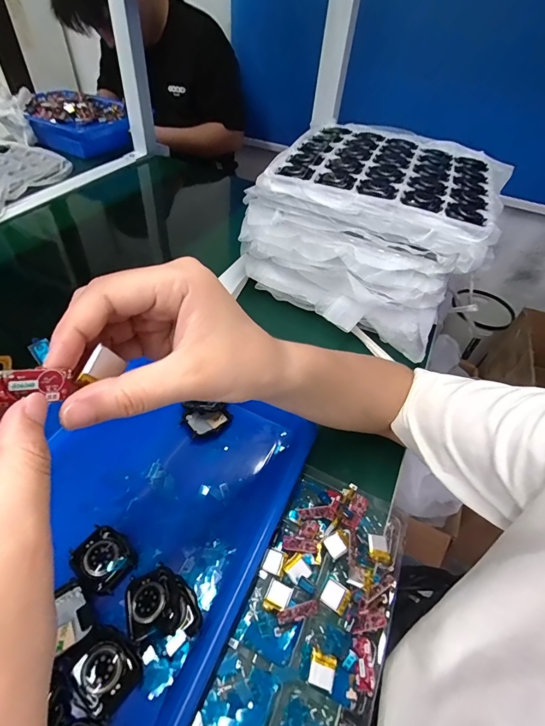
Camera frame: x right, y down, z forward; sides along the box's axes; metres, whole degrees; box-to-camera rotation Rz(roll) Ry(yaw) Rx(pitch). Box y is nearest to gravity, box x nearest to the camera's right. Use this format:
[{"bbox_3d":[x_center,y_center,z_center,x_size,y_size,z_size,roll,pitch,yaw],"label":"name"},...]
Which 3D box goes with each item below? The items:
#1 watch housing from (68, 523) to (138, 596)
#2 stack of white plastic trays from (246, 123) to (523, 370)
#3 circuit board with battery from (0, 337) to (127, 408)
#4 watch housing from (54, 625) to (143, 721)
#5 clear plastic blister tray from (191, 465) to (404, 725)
[{"bbox_3d":[-0.131,0.151,0.286,0.045,0.011,0.037,29,51,19],"label":"watch housing"},{"bbox_3d":[0.144,-0.196,0.524,0.291,0.154,0.285,28,51,19],"label":"stack of white plastic trays"},{"bbox_3d":[-0.089,0.003,0.152,0.004,0.024,0.059,4,-1,34],"label":"circuit board with battery"},{"bbox_3d":[-0.113,0.203,0.245,0.046,0.014,0.036,32,53,22],"label":"watch housing"},{"bbox_3d":[0.025,0.210,0.275,0.105,0.023,0.260,22,49,14],"label":"clear plastic blister tray"}]

